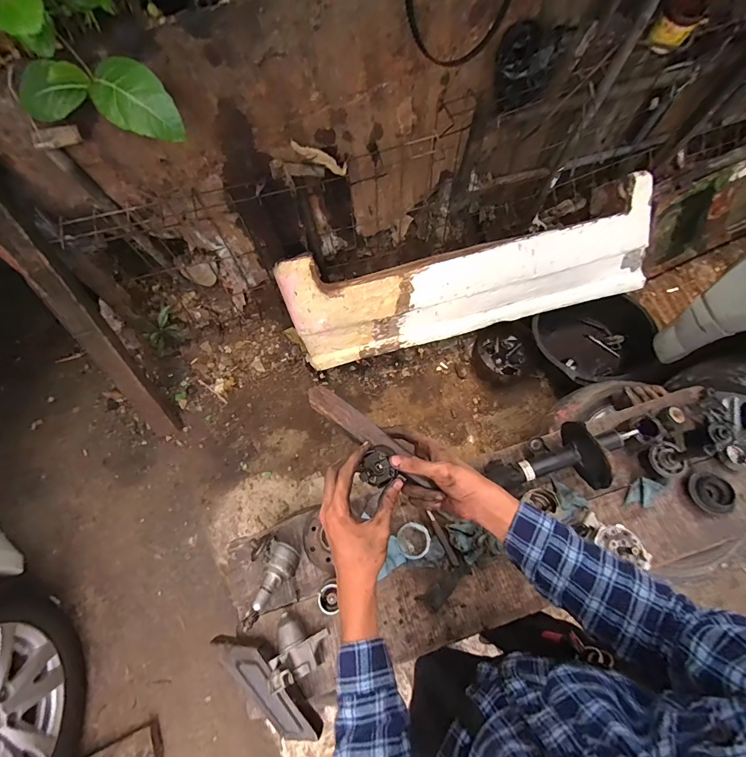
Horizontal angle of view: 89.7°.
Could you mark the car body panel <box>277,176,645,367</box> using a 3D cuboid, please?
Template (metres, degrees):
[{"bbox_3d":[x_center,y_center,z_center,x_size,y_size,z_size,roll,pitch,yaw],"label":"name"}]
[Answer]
[{"bbox_3d":[0.378,-0.383,1.420,1.396,0.465,0.150,-13,36,-5],"label":"car body panel"}]

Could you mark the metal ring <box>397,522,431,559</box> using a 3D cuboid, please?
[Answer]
[{"bbox_3d":[0.093,0.366,0.847,0.074,0.025,0.074,-1,62,2],"label":"metal ring"}]

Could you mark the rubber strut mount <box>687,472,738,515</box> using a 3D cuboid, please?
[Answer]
[{"bbox_3d":[0.783,0.264,0.868,0.094,0.020,0.094,-1,79,7],"label":"rubber strut mount"}]

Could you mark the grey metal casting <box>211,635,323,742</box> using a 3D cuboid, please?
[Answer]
[{"bbox_3d":[-0.200,0.578,0.712,0.240,0.058,0.065,40,70,21],"label":"grey metal casting"}]

